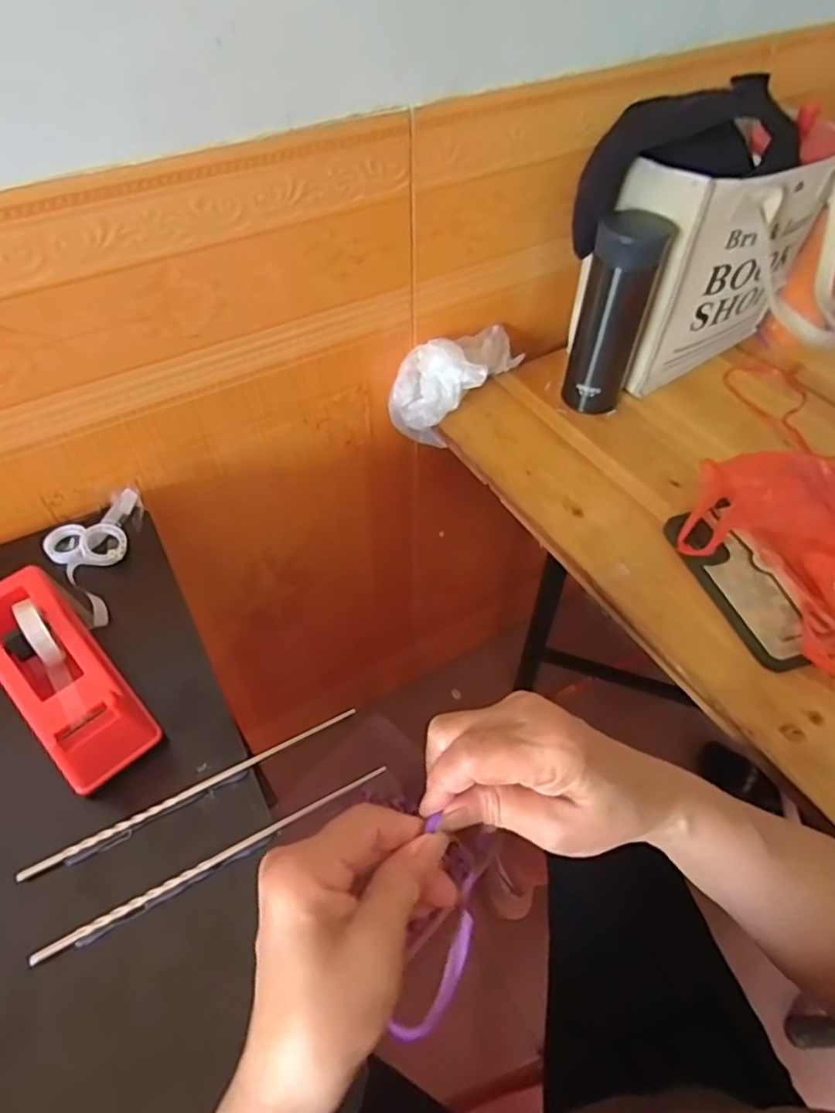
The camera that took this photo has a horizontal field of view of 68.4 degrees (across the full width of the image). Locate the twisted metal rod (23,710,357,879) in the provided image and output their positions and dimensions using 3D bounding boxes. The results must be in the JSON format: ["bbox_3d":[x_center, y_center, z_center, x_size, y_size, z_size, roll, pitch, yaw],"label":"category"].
[{"bbox_3d":[-0.144,0.153,0.410,0.223,0.004,0.007,-24,56,-17],"label":"twisted metal rod"}]

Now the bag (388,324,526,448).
[{"bbox_3d":[0.043,-0.196,0.702,0.097,0.122,0.163,27,57,20],"label":"bag"}]

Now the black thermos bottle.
[{"bbox_3d":[0.200,-0.246,0.633,0.065,0.188,0.070,18,54,14],"label":"black thermos bottle"}]

